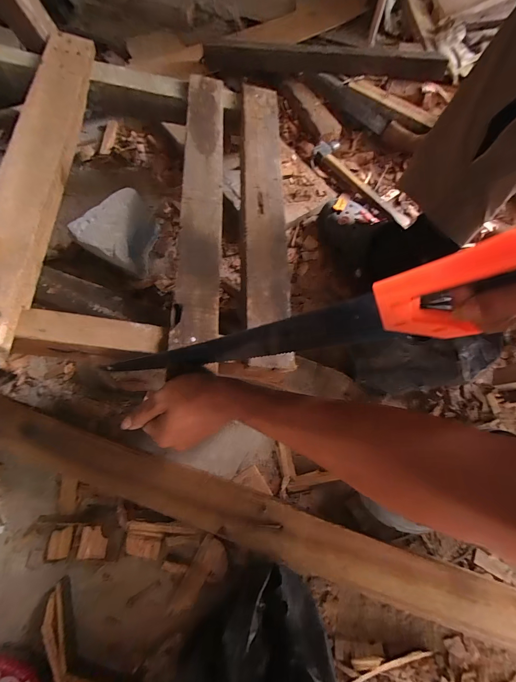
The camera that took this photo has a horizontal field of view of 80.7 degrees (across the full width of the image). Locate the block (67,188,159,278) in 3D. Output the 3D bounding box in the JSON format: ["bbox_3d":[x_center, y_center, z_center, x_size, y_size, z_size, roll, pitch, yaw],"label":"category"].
[{"bbox_3d":[-0.247,-0.187,0.527,0.116,0.072,0.138,6,70,-1],"label":"block"}]

